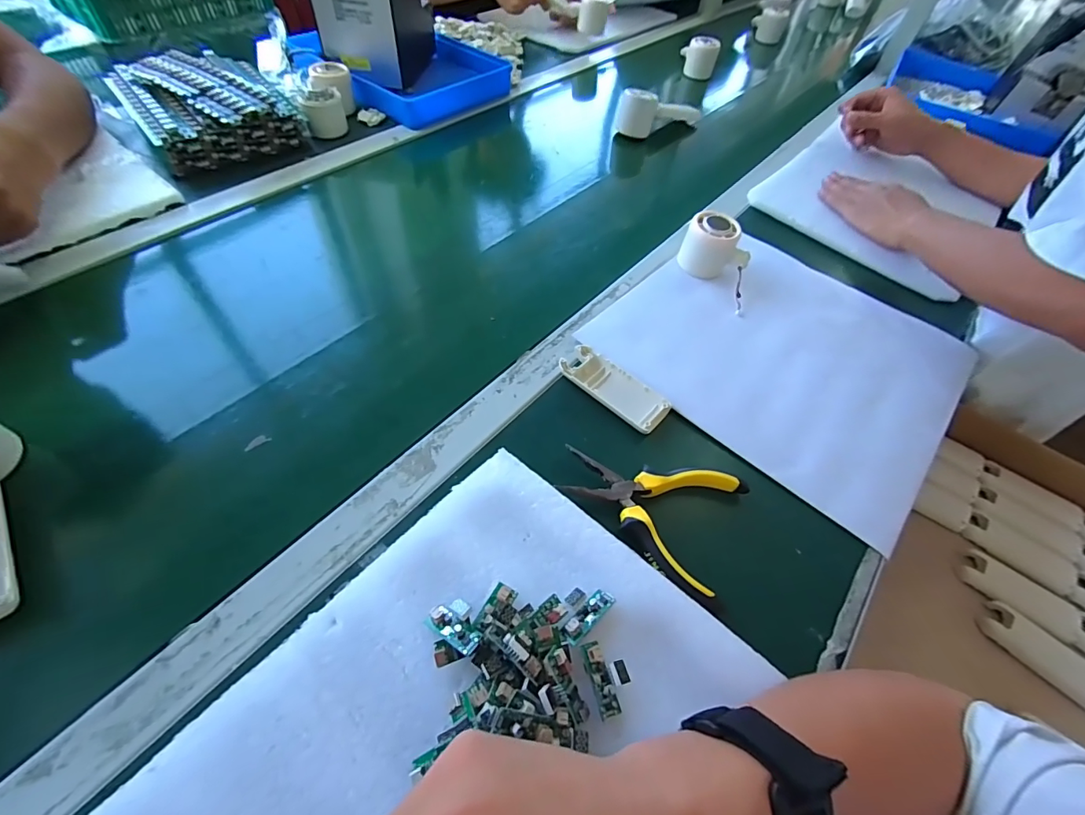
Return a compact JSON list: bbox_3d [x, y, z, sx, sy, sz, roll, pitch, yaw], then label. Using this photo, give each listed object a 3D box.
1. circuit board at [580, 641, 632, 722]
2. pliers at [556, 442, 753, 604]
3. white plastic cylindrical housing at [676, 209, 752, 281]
[{"bbox_3d":[0.038,0.156,0.267,0.023,0.008,0.038,-11,56,-14],"label":"circuit board"},{"bbox_3d":[0.078,0.082,0.353,0.144,0.026,0.096,15,54,5],"label":"pliers"},{"bbox_3d":[0.197,-0.180,0.525,0.070,0.054,0.048,36,58,19],"label":"white plastic cylindrical housing"}]

